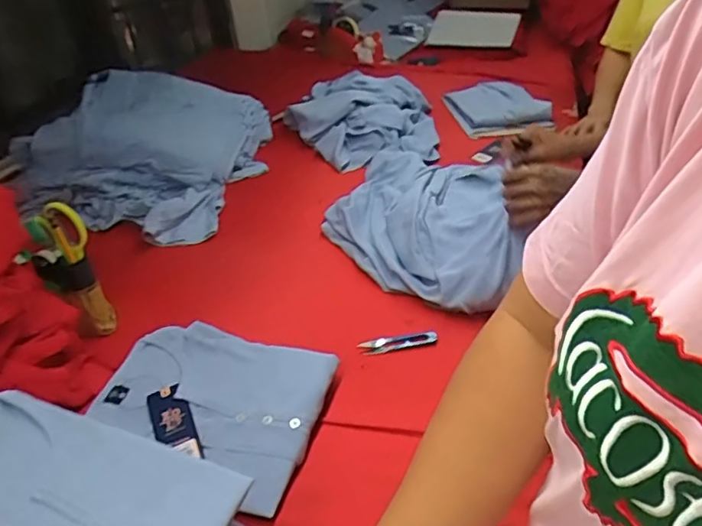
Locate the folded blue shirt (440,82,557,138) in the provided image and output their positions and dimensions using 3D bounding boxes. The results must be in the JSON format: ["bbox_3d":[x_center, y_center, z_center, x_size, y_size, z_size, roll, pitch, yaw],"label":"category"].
[{"bbox_3d":[0.369,-0.402,1.449,0.226,0.033,0.265,-6,34,2],"label":"folded blue shirt"}]

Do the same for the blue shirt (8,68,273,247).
[{"bbox_3d":[-0.394,-0.235,1.151,0.363,0.189,0.488,2,35,13],"label":"blue shirt"}]

